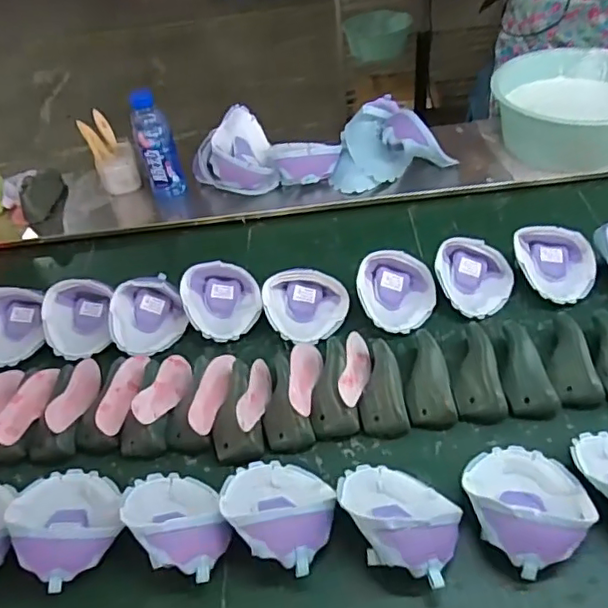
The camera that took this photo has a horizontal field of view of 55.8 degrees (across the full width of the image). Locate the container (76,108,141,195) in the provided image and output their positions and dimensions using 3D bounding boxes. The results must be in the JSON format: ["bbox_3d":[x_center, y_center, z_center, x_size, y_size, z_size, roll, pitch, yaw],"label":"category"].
[{"bbox_3d":[-0.401,-0.309,1.196,0.083,0.140,0.106,-22,46,-16],"label":"container"}]

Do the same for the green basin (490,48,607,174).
[{"bbox_3d":[0.543,-0.382,1.158,0.305,0.141,0.305,-3,44,3],"label":"green basin"}]

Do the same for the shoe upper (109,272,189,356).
[{"bbox_3d":[-0.247,0.014,0.906,0.112,0.074,0.117,-3,44,3],"label":"shoe upper"}]

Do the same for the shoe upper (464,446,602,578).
[{"bbox_3d":[0.236,0.207,0.617,0.116,0.060,0.144,-16,45,-10],"label":"shoe upper"}]

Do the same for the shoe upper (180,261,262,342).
[{"bbox_3d":[-0.129,-0.005,0.902,0.113,0.075,0.113,-3,44,3],"label":"shoe upper"}]

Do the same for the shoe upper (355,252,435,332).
[{"bbox_3d":[0.141,-0.012,0.879,0.122,0.076,0.122,2,45,8],"label":"shoe upper"}]

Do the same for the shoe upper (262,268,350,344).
[{"bbox_3d":[0.004,0.002,0.887,0.125,0.059,0.116,-12,44,-6],"label":"shoe upper"}]

